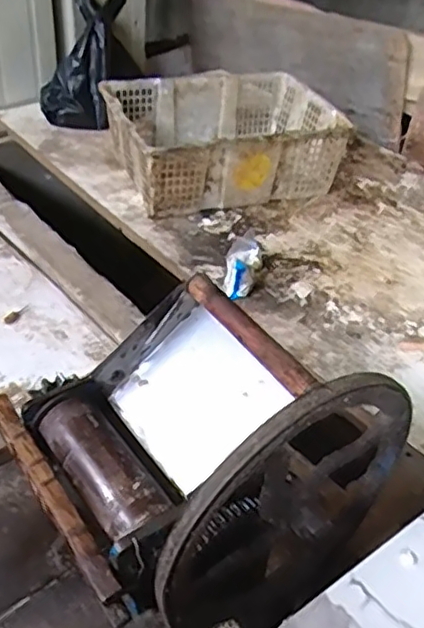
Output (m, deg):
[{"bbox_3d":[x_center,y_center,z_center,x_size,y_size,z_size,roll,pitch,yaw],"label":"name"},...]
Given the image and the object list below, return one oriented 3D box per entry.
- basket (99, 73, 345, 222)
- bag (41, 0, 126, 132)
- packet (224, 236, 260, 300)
[{"bbox_3d":[0.023,-0.386,1.388,0.469,0.171,0.334,-13,42,-19],"label":"basket"},{"bbox_3d":[-0.306,-0.623,1.521,0.175,0.345,0.097,15,-2,14],"label":"bag"},{"bbox_3d":[0.050,-0.085,1.094,0.060,0.060,0.127,10,52,9],"label":"packet"}]

